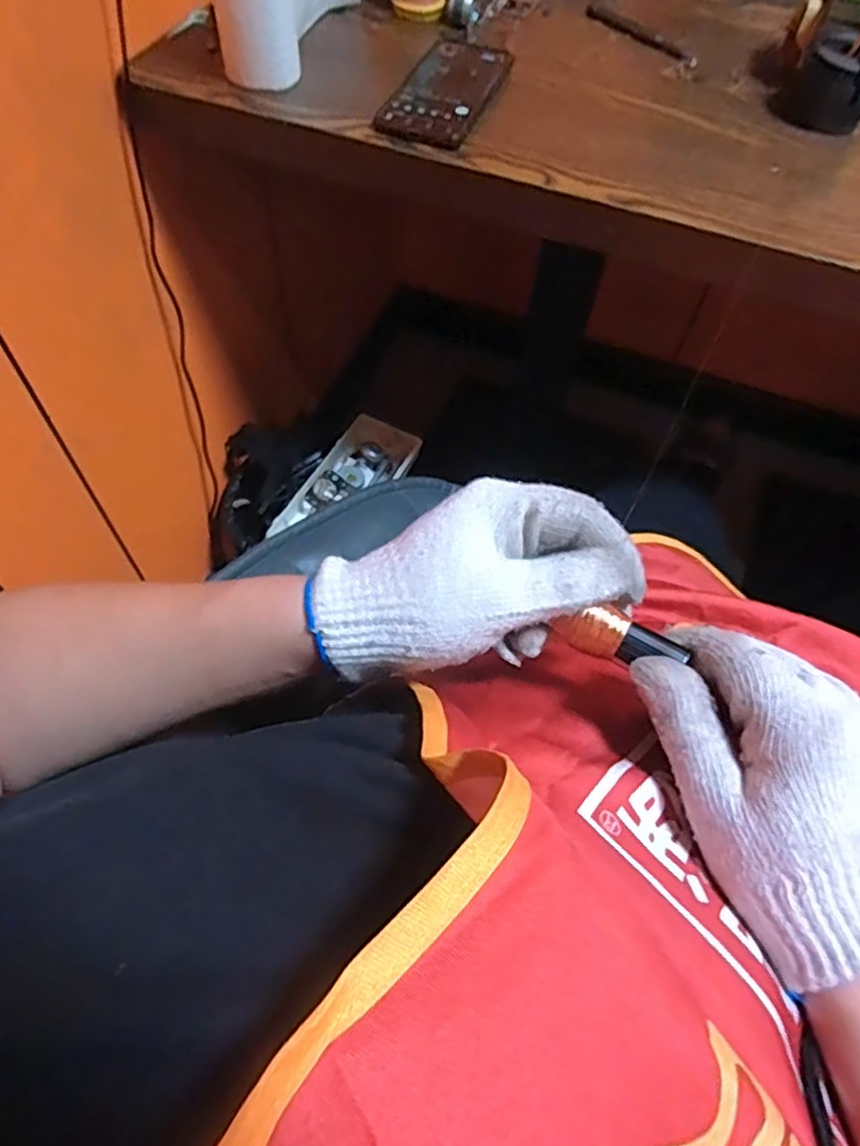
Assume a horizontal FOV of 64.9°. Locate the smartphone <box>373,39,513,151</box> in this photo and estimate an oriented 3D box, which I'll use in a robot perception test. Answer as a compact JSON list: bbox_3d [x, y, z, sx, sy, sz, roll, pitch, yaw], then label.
[{"bbox_3d":[0.015,-0.406,0.568,0.074,0.014,0.156,18,59,7],"label":"smartphone"}]

